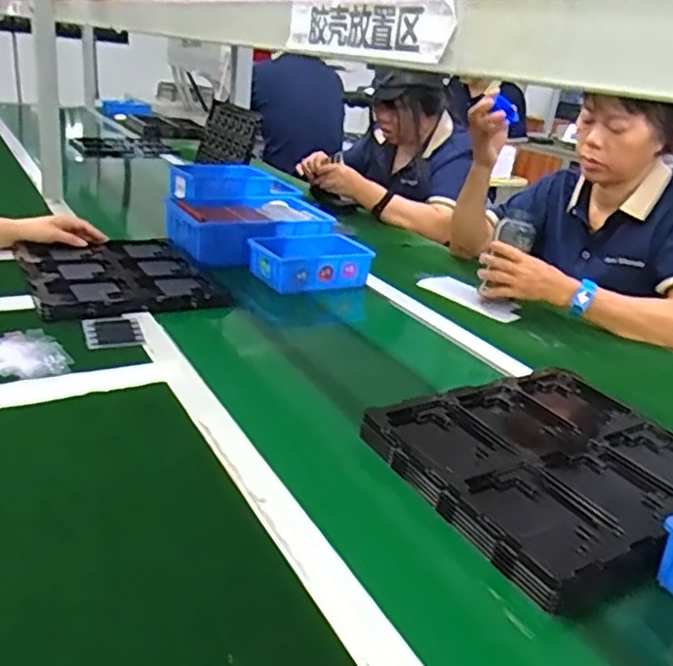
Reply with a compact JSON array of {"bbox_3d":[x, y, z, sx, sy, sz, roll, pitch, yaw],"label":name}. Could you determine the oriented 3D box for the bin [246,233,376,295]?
[{"bbox_3d":[-0.052,-0.122,1.179,0.205,0.069,0.138,-8,28,-27],"label":"bin"}]

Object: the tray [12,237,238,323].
[{"bbox_3d":[-0.338,-0.096,1.042,0.280,0.025,0.288,-9,28,-29],"label":"tray"}]

